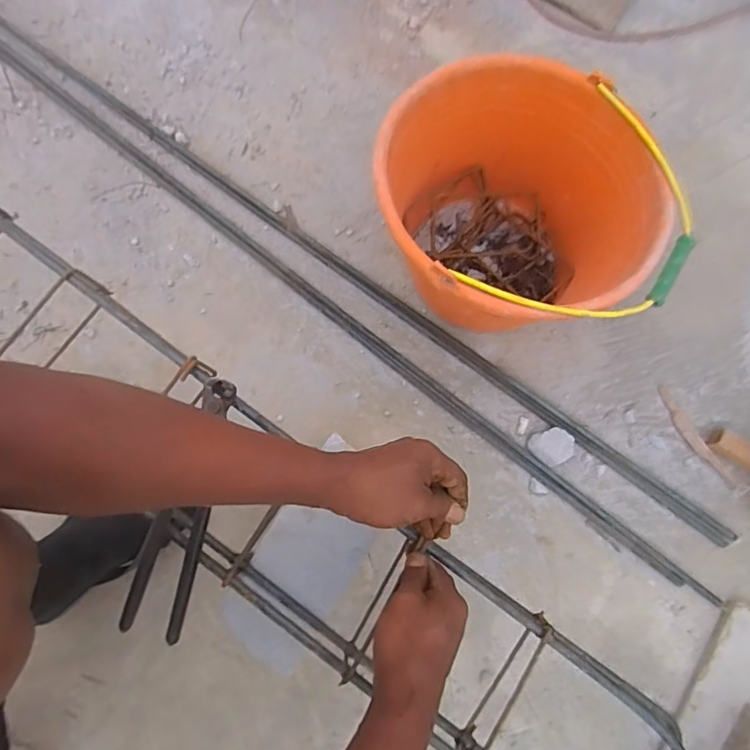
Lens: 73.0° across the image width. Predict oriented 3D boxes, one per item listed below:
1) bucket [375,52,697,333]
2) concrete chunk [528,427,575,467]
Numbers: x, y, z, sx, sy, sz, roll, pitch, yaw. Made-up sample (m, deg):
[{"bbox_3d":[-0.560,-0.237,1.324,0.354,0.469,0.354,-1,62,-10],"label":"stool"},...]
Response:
[{"bbox_3d":[0.158,-0.172,0.620,0.298,0.230,0.274,0,78,0],"label":"bucket"},{"bbox_3d":[0.241,0.096,0.682,0.059,0.022,0.045,-19,79,-4],"label":"concrete chunk"}]

